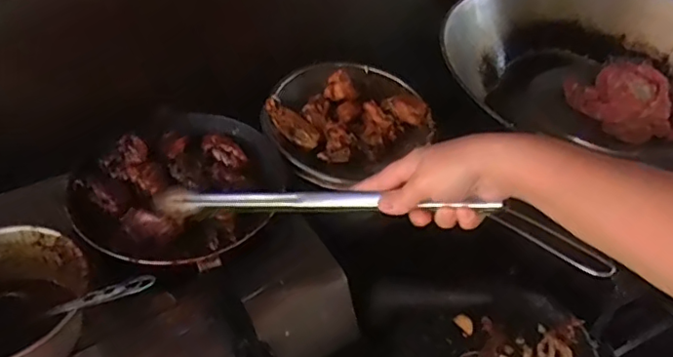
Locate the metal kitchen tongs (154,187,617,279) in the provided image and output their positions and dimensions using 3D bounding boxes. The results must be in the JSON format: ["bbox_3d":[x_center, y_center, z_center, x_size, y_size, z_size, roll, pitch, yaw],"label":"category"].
[{"bbox_3d":[0.003,0.033,0.545,0.462,0.029,0.038,5,38,30],"label":"metal kitchen tongs"}]

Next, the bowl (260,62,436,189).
[{"bbox_3d":[0.017,-0.095,0.832,0.188,0.052,0.241,36,50,29],"label":"bowl"}]

